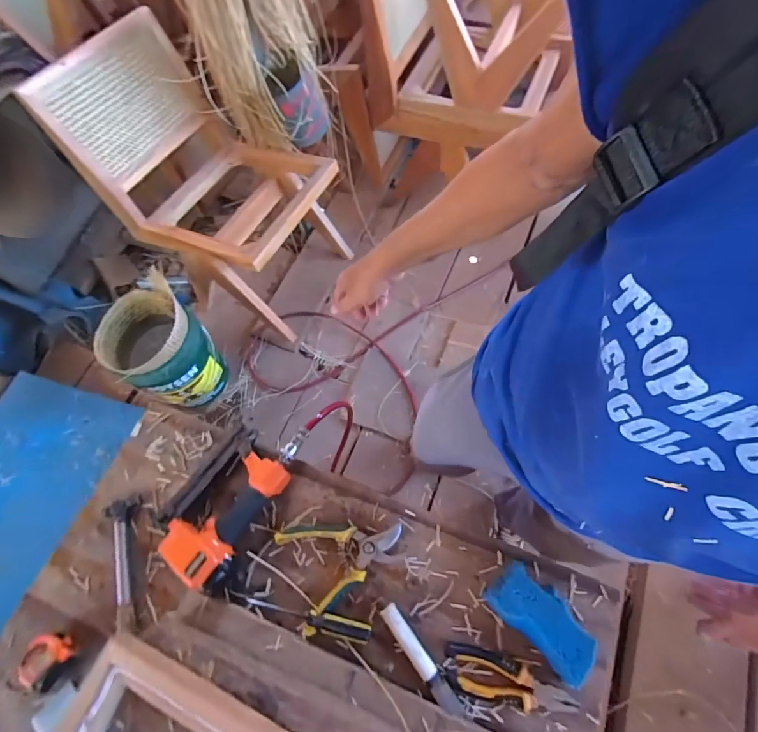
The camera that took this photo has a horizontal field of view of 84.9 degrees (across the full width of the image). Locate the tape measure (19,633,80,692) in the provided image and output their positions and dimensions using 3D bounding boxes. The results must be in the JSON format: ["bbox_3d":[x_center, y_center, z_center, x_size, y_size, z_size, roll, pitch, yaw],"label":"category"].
[{"bbox_3d":[-0.456,0.400,0.568,0.064,0.029,0.059,31,71,16],"label":"tape measure"}]

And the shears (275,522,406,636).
[{"bbox_3d":[-0.050,0.272,0.603,0.172,0.021,0.136,-26,67,-8],"label":"shears"}]

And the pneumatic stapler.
[{"bbox_3d":[-0.239,0.206,0.632,0.140,0.060,0.217,29,71,15],"label":"pneumatic stapler"}]

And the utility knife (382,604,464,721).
[{"bbox_3d":[0.054,0.383,0.541,0.023,0.024,0.146,-34,68,-12],"label":"utility knife"}]

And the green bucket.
[{"bbox_3d":[-0.733,-0.051,1.397,0.314,0.375,0.293,35,72,17],"label":"green bucket"}]

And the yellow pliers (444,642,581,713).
[{"bbox_3d":[0.162,0.394,0.516,0.154,0.021,0.054,9,67,7],"label":"yellow pliers"}]

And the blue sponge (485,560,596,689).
[{"bbox_3d":[0.205,0.321,0.526,0.131,0.054,0.071,41,74,19],"label":"blue sponge"}]

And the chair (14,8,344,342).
[{"bbox_3d":[-0.491,-0.566,1.328,0.562,0.715,0.479,24,69,14],"label":"chair"}]

